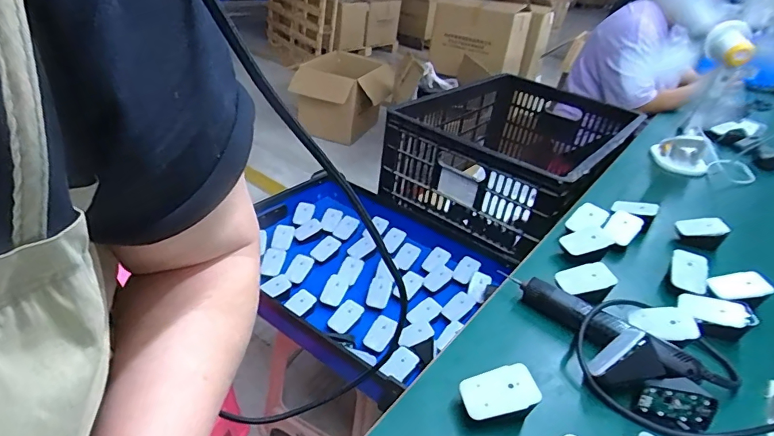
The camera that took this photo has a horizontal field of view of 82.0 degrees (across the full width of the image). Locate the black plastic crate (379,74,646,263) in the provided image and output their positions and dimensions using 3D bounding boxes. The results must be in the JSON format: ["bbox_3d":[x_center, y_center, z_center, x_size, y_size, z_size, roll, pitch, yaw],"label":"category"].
[{"bbox_3d":[0.364,-0.185,1.267,0.487,0.245,0.717,27,37,27],"label":"black plastic crate"}]

